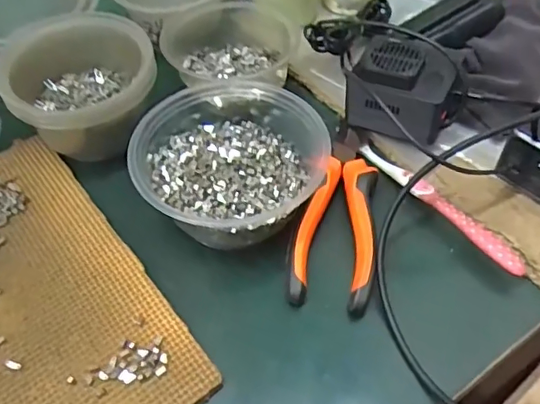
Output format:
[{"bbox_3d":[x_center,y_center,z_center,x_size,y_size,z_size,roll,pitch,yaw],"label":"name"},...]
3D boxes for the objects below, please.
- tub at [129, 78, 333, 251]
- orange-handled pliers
[{"bbox_3d":[-0.037,-0.034,0.421,0.136,0.054,0.151,-27,59,-22],"label":"tub"},{"bbox_3d":[0.052,0.003,0.417,0.057,0.024,0.162,8,51,6],"label":"orange-handled pliers"}]

